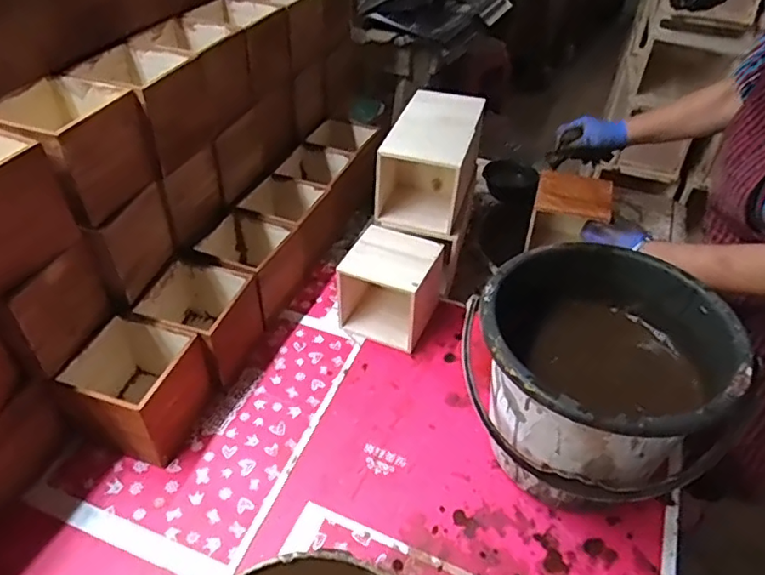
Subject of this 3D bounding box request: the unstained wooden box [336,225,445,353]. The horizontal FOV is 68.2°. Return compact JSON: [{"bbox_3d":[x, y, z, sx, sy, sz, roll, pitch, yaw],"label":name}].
[{"bbox_3d":[0.015,-0.004,0.902,0.132,0.131,0.138,17,44,15],"label":"unstained wooden box"}]

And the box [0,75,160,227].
[{"bbox_3d":[-0.381,-0.170,0.690,0.128,0.120,0.140,17,44,16],"label":"box"}]

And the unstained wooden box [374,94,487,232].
[{"bbox_3d":[0.086,-0.217,0.948,0.131,0.140,0.247,12,43,11],"label":"unstained wooden box"}]

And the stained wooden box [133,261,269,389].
[{"bbox_3d":[-0.264,0.054,0.825,0.135,0.129,0.126,13,44,12],"label":"stained wooden box"}]

